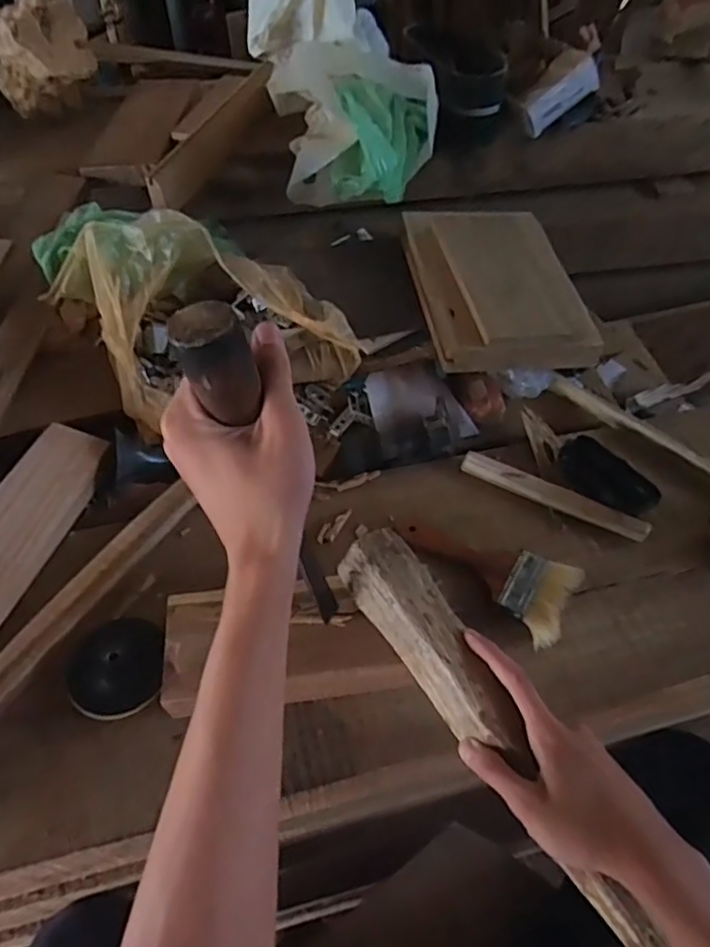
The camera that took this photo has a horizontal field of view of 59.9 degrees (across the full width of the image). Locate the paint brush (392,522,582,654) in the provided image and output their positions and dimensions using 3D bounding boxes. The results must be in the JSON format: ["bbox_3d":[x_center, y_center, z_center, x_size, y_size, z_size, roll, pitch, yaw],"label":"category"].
[{"bbox_3d":[0.125,0.087,0.605,0.179,0.026,0.086,27,56,20],"label":"paint brush"}]

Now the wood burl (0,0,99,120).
[{"bbox_3d":[-0.488,-0.643,0.962,0.147,0.148,0.145,-21,55,-16],"label":"wood burl"}]

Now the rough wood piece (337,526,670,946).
[{"bbox_3d":[0.110,0.199,0.457,0.055,0.035,0.368,-28,68,-20],"label":"rough wood piece"}]

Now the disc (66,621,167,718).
[{"bbox_3d":[-0.209,0.166,0.538,0.081,0.017,0.087,0,52,0],"label":"disc"}]

